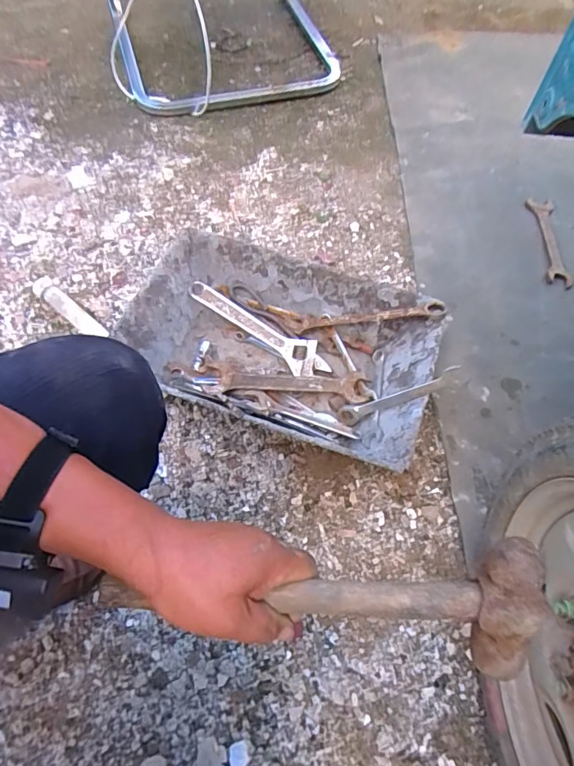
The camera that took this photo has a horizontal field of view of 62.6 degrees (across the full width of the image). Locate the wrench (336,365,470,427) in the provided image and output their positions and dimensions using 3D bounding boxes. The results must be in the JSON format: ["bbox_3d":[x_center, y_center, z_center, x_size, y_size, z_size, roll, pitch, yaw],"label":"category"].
[{"bbox_3d":[0.167,0.025,0.723,0.217,0.022,0.027,-24,59,35],"label":"wrench"}]

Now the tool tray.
[{"bbox_3d":[-0.009,-0.054,0.796,0.486,0.113,0.316,17,62,9],"label":"tool tray"}]

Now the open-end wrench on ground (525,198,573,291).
[{"bbox_3d":[0.546,-0.296,0.984,0.057,0.010,0.242,3,65,1],"label":"open-end wrench on ground"}]

